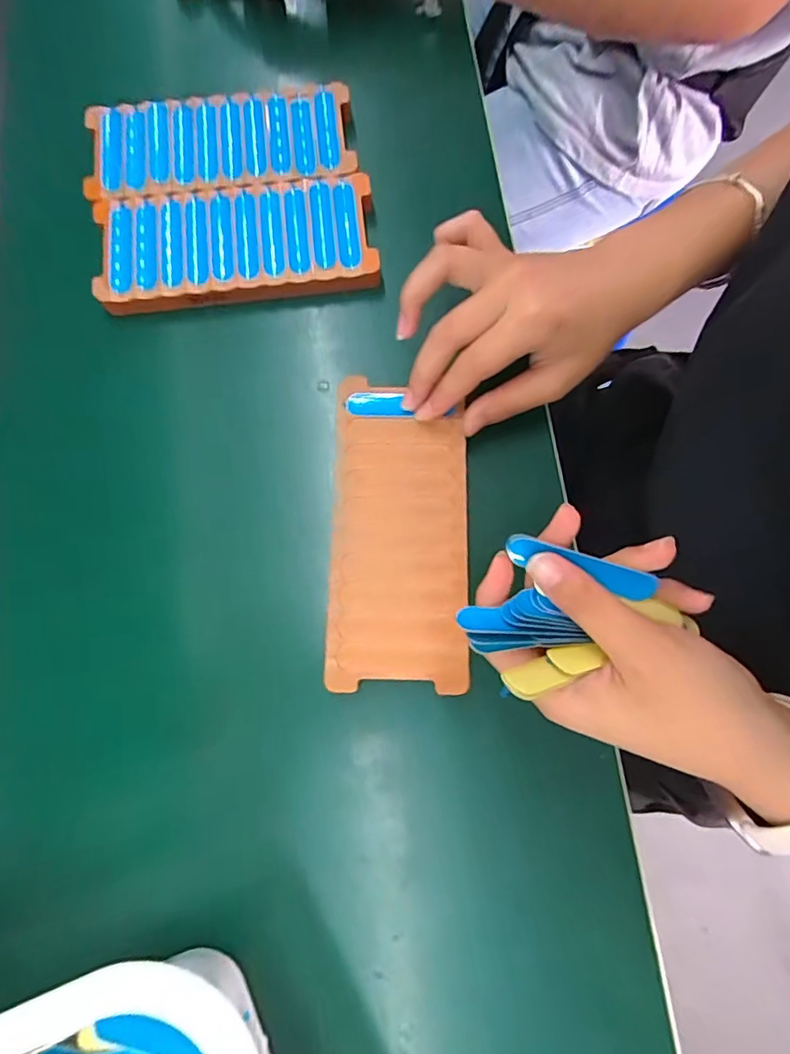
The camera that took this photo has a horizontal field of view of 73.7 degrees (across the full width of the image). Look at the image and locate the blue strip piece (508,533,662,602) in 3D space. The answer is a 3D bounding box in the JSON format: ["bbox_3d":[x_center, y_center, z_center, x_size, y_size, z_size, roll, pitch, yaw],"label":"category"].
[{"bbox_3d":[0.078,0.017,0.224,0.062,0.004,0.015,16,119,9],"label":"blue strip piece"}]

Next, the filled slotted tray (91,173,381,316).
[{"bbox_3d":[-0.099,-0.181,0.339,0.170,0.020,0.075,-7,77,-1],"label":"filled slotted tray"}]

